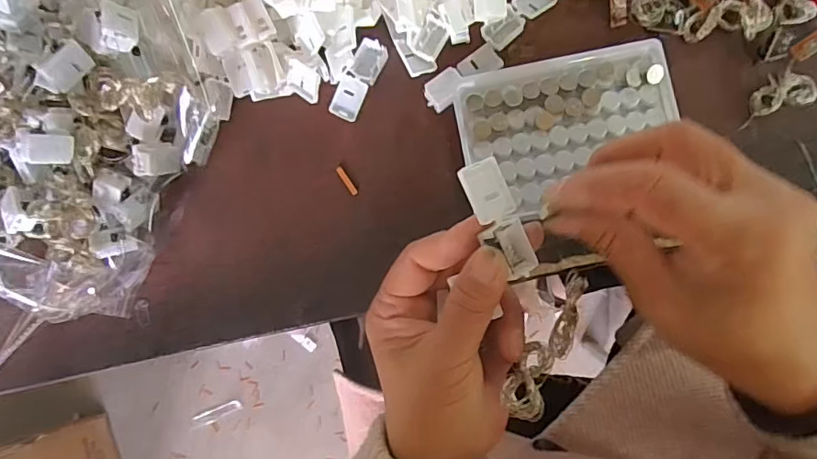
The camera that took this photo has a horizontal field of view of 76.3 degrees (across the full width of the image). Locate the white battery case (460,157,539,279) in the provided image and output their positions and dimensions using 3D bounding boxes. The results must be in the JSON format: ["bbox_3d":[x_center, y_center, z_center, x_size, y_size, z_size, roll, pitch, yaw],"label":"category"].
[{"bbox_3d":[0.041,-0.005,0.240,0.021,0.011,0.055,-28,95,-22],"label":"white battery case"}]

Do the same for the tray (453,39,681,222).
[{"bbox_3d":[0.099,-0.062,0.321,0.127,0.011,0.092,-12,86,5],"label":"tray"}]

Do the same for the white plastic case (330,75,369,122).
[{"bbox_3d":[-0.041,-0.090,0.357,0.021,0.004,0.028,22,99,-2],"label":"white plastic case"}]

